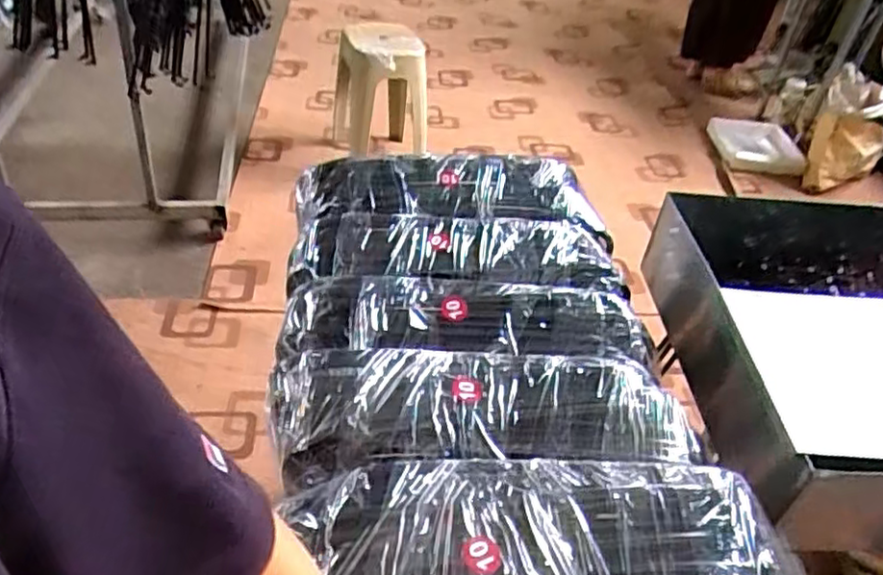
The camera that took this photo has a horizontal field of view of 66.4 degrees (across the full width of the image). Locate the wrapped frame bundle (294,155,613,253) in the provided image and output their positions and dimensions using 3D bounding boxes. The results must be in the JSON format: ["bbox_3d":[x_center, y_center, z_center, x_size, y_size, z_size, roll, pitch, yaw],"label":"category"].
[{"bbox_3d":[0.015,-0.106,0.826,0.387,0.069,0.127,4,39,-4],"label":"wrapped frame bundle"}]

